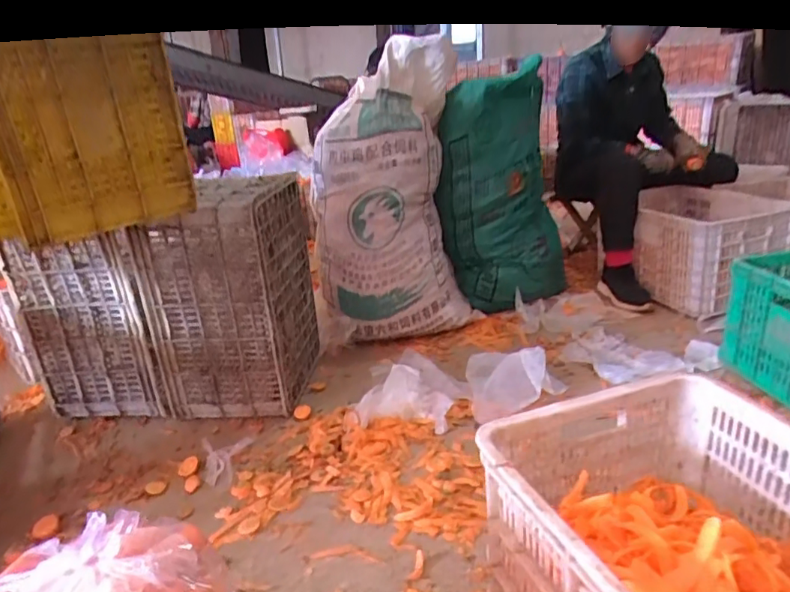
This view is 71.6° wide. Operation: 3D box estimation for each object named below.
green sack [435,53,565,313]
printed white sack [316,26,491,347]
[{"bbox_3d":[0.313,-0.314,1.654,0.348,0.680,0.298,-1,21,7],"label":"green sack"},{"bbox_3d":[-0.012,-0.245,1.545,0.410,0.731,0.307,2,-2,14],"label":"printed white sack"}]

